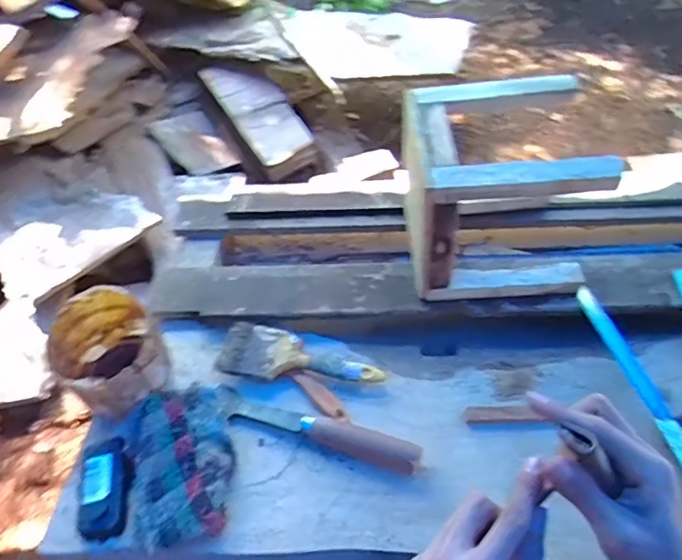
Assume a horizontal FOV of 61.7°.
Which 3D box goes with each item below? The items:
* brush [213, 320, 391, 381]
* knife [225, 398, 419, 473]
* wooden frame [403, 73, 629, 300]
[{"bbox_3d":[-0.052,0.095,0.713,0.209,0.020,0.072,6,51,11],"label":"brush"},{"bbox_3d":[-0.023,0.174,0.658,0.228,0.016,0.033,12,52,15],"label":"knife"},{"bbox_3d":[0.187,-0.113,0.708,0.195,0.190,0.188,-5,49,2],"label":"wooden frame"}]

